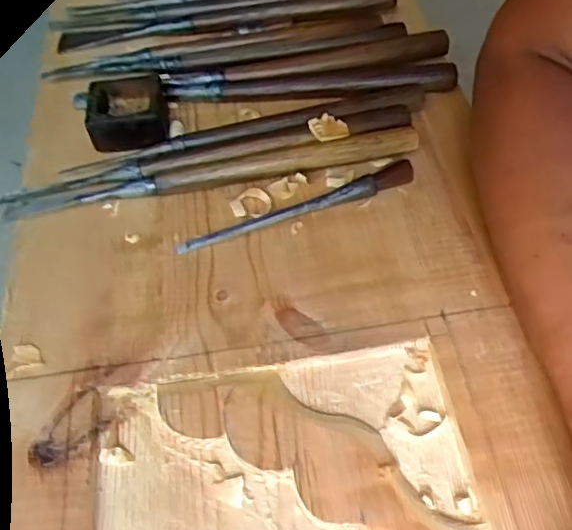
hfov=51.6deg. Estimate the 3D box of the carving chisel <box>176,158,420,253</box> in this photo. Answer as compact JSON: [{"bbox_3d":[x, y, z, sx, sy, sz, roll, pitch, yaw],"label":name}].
[{"bbox_3d":[0.007,-0.034,0.346,0.144,0.014,0.009,-18,56,-9],"label":"carving chisel"}]

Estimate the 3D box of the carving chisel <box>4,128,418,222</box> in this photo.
[{"bbox_3d":[-0.046,-0.058,0.364,0.250,0.016,0.018,-9,55,-3],"label":"carving chisel"}]

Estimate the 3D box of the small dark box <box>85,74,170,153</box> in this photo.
[{"bbox_3d":[-0.104,-0.101,0.391,0.047,0.027,0.050,-8,55,-2],"label":"small dark box"}]

